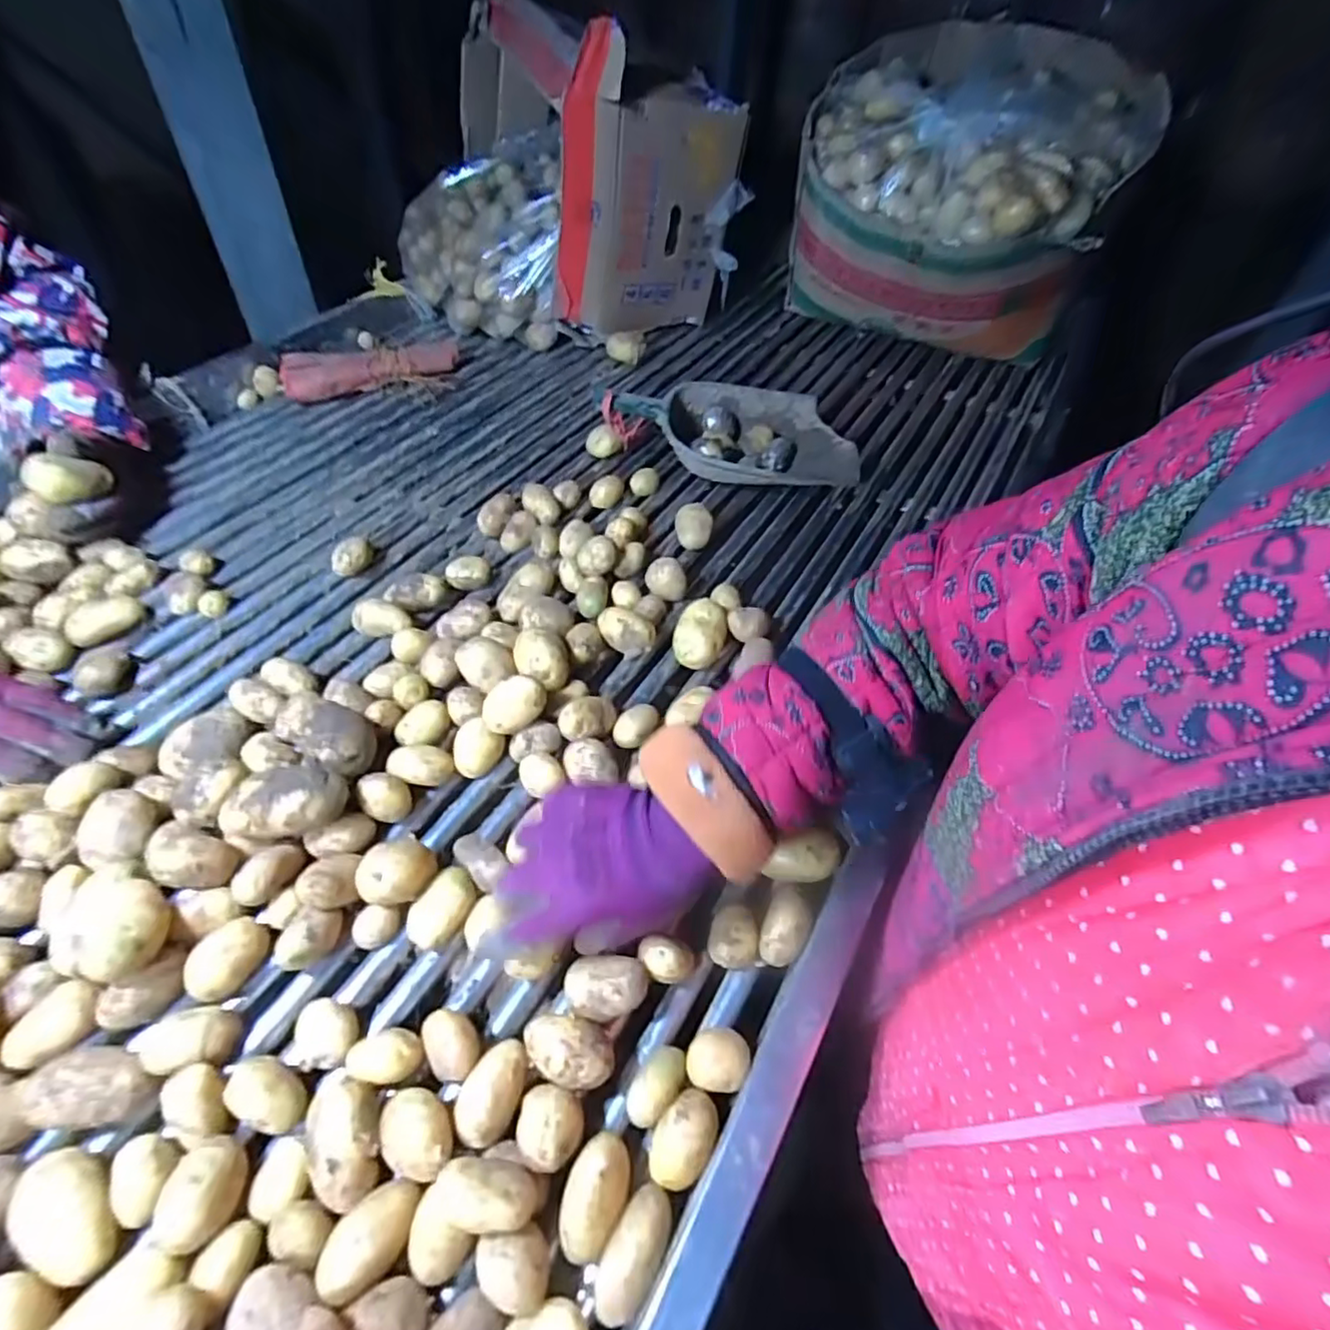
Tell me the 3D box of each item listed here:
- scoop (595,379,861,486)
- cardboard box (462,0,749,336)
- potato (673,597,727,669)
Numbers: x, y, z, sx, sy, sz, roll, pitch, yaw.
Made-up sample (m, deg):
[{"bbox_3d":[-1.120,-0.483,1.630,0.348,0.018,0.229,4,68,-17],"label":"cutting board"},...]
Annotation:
[{"bbox_3d":[0.078,-0.282,0.787,0.304,0.092,0.175,2,47,-3],"label":"scoop"},{"bbox_3d":[-0.120,-0.802,1.015,0.272,0.337,0.517,-18,51,-21],"label":"cardboard box"},{"bbox_3d":[0.033,-0.028,0.602,0.047,0.039,0.062,10,47,4],"label":"potato"}]

